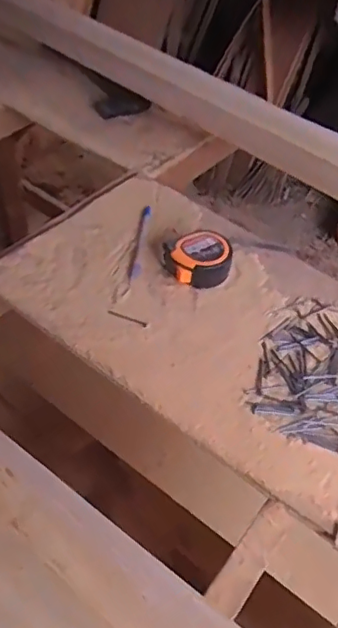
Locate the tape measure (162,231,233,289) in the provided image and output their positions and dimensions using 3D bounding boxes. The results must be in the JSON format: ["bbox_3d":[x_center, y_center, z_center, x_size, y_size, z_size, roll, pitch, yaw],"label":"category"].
[{"bbox_3d":[0.036,-0.065,0.703,0.082,0.044,0.065,-3,47,-7],"label":"tape measure"}]

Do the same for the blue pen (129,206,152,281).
[{"bbox_3d":[-0.036,-0.093,0.743,0.013,0.011,0.139,7,47,0],"label":"blue pen"}]

